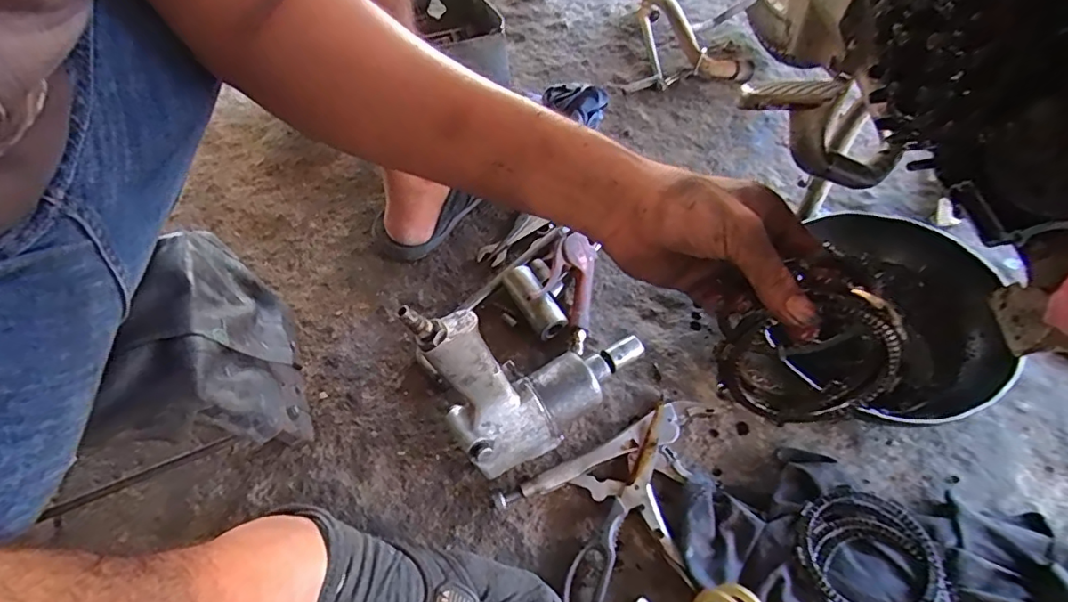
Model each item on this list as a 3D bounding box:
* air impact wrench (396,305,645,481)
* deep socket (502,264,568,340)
[{"bbox_3d":[0.016,0.058,0.474,0.207,0.194,0.089,-20,56,-8],"label":"air impact wrench"},{"bbox_3d":[0.000,0.000,0.615,0.036,0.041,0.093,-28,57,-13],"label":"deep socket"}]

